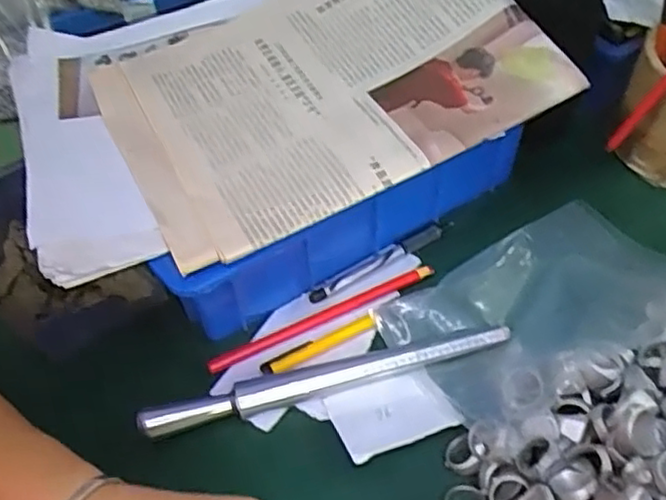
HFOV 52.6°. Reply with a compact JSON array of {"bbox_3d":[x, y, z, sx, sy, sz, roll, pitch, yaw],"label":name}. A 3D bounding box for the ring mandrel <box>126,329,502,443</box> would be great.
[{"bbox_3d":[-0.002,0.081,0.435,0.238,0.017,0.019,-14,52,-7],"label":"ring mandrel"}]

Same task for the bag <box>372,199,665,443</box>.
[{"bbox_3d":[0.143,0.038,0.453,0.196,0.029,0.124,-28,55,-17],"label":"bag"}]

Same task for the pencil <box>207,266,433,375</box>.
[{"bbox_3d":[-0.007,0.045,0.469,0.168,0.004,0.013,-23,54,-14],"label":"pencil"}]

